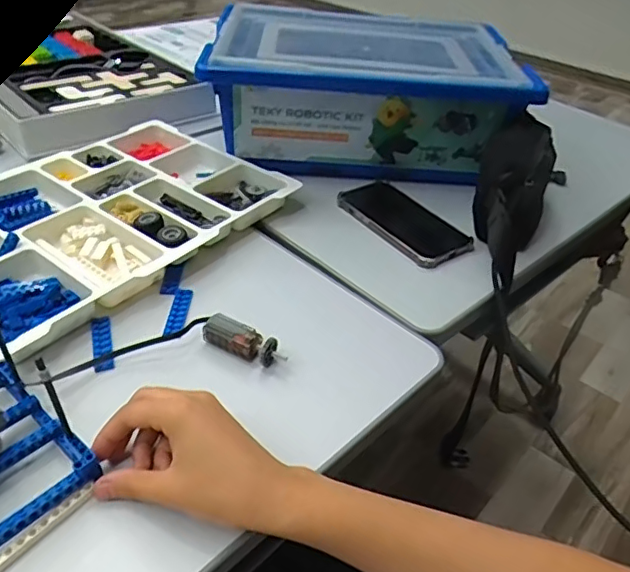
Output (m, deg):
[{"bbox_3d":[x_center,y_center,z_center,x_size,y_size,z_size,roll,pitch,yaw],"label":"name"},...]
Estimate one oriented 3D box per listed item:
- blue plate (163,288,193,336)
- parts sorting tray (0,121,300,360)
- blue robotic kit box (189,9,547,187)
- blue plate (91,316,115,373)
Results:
[{"bbox_3d":[-0.127,0.025,0.518,0.016,0.006,0.067,3,38,-1],"label":"blue plate"},{"bbox_3d":[-0.236,-0.082,0.603,0.256,0.031,0.365,26,44,26],"label":"parts sorting tray"},{"bbox_3d":[0.060,-0.267,0.776,0.403,0.147,0.279,5,38,2],"label":"blue robotic kit box"},{"bbox_3d":[-0.185,0.048,0.484,0.016,0.004,0.066,-10,40,-17],"label":"blue plate"}]

